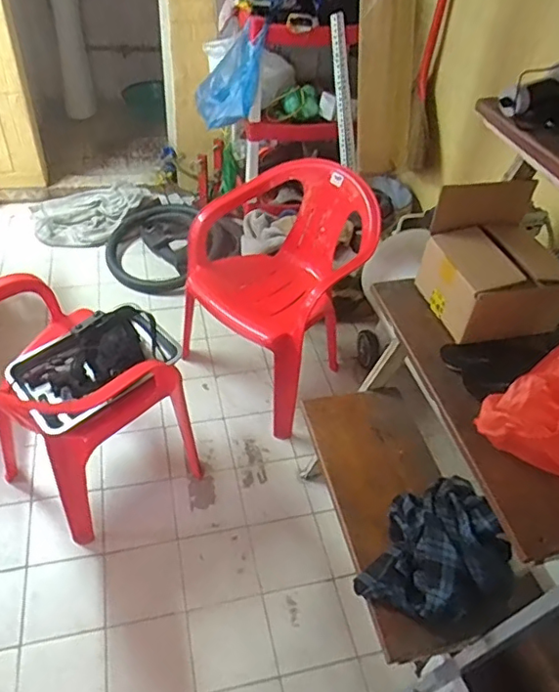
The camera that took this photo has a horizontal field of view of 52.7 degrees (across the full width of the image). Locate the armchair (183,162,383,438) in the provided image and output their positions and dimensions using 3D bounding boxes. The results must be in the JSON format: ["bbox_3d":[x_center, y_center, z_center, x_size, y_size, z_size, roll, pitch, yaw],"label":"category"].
[{"bbox_3d":[0.006,-0.194,1.753,0.505,0.626,0.447,34,51,26],"label":"armchair"}]

